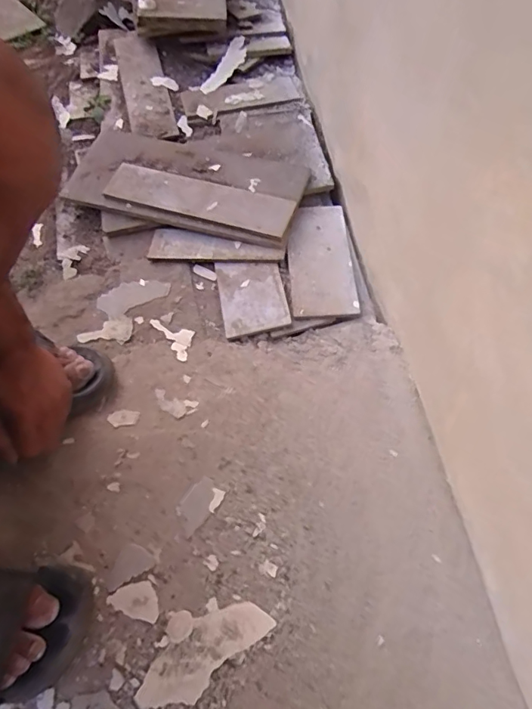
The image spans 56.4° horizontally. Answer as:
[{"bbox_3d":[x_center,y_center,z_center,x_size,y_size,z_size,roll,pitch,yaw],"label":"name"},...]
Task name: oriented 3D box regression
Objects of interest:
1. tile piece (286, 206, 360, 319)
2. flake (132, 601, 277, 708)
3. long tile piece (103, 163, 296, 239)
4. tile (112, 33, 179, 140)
[{"bbox_3d":[0.073,-0.134,0.689,0.085,0.006,0.197,-3,61,-2],"label":"tile piece"},{"bbox_3d":[-0.058,0.277,0.461,0.128,0.005,0.050,-37,67,-19],"label":"flake"},{"bbox_3d":[-0.099,-0.228,0.723,0.282,0.011,0.069,17,64,14],"label":"long tile piece"},{"bbox_3d":[-0.217,-0.477,0.880,0.076,0.015,0.285,-11,60,-12],"label":"tile"}]

